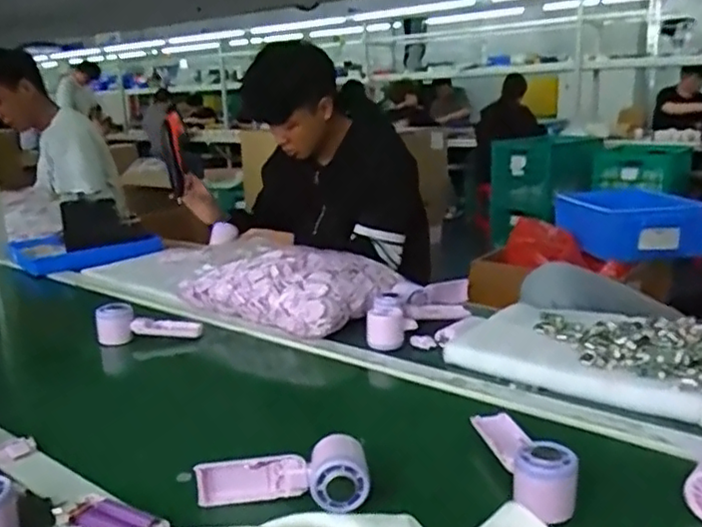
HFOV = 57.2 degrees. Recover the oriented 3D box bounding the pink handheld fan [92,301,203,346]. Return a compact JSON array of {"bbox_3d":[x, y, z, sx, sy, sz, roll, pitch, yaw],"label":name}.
[{"bbox_3d":[-0.343,0.104,1.093,0.165,0.081,0.047,-7,16,-19],"label":"pink handheld fan"}]

